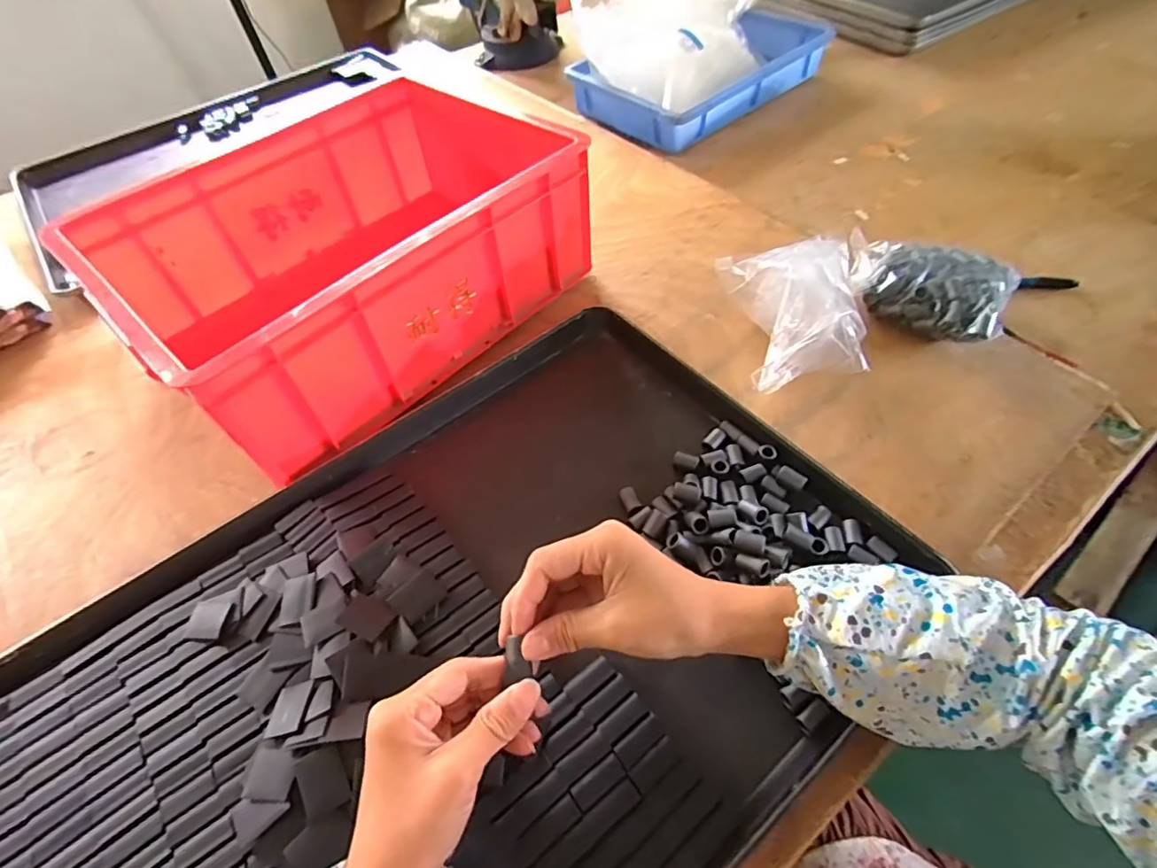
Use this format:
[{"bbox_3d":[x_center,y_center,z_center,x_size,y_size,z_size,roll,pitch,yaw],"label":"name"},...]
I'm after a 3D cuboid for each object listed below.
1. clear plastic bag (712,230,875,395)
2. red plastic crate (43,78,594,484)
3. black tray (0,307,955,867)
[{"bbox_3d":[0.208,-0.121,0.538,0.114,0.082,0.151,-4,53,2],"label":"clear plastic bag"},{"bbox_3d":[-0.211,-0.187,0.576,0.286,0.148,0.413,35,63,27],"label":"red plastic crate"},{"bbox_3d":[-0.085,0.144,0.391,0.593,0.033,0.403,-36,58,-21],"label":"black tray"}]

